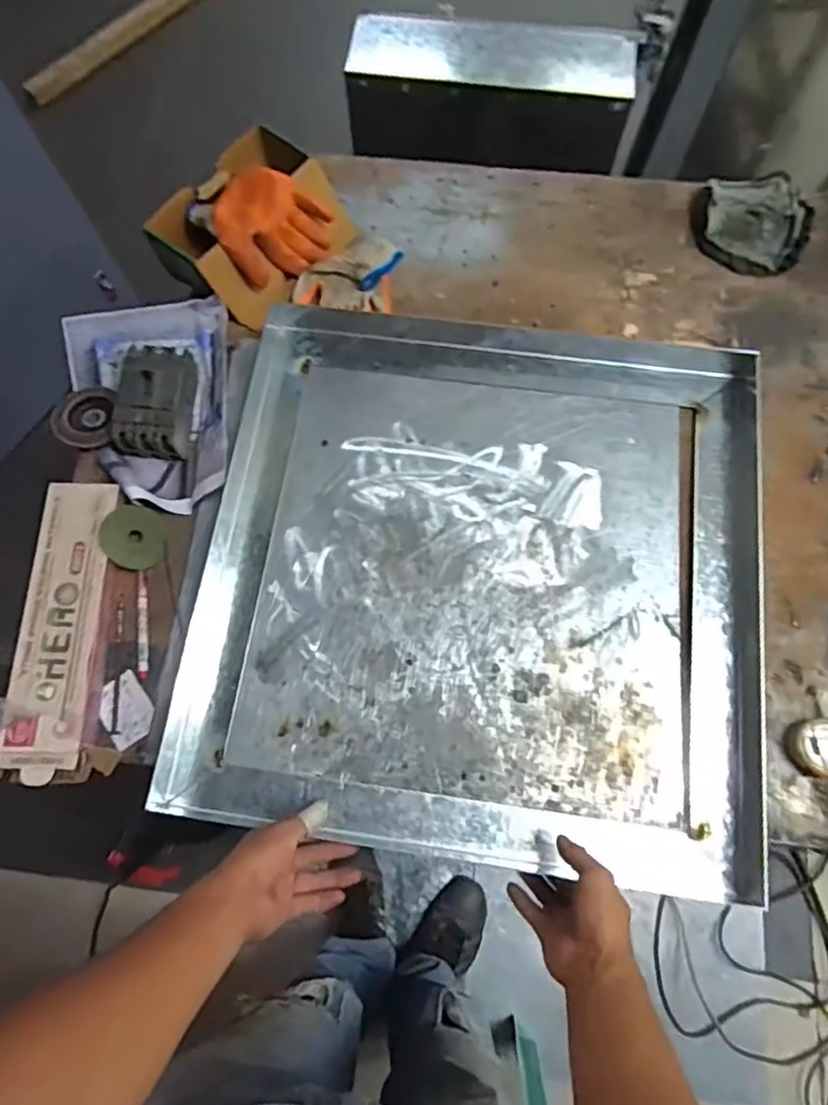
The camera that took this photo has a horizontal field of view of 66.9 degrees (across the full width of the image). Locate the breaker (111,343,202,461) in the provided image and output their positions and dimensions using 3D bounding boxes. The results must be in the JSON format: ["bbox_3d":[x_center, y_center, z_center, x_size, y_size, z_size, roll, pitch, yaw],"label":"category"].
[{"bbox_3d":[-0.322,-0.190,0.780,0.082,0.071,0.134,0,72,0],"label":"breaker"}]

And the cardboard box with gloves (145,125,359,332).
[{"bbox_3d":[-0.222,-0.459,0.869,0.200,0.097,0.241,36,75,11],"label":"cardboard box with gloves"}]

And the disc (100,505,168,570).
[{"bbox_3d":[-0.337,-0.019,0.755,0.072,0.006,0.074,2,84,-24],"label":"disc"}]

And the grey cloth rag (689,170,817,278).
[{"bbox_3d":[0.487,-0.482,0.903,0.161,0.027,0.168,29,74,9],"label":"grey cloth rag"}]

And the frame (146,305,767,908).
[{"bbox_3d":[0.082,0.007,0.738,0.635,0.086,0.647,8,70,3],"label":"frame"}]

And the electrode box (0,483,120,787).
[{"bbox_3d":[-0.396,0.079,0.707,0.075,0.031,0.326,1,72,1],"label":"electrode box"}]

